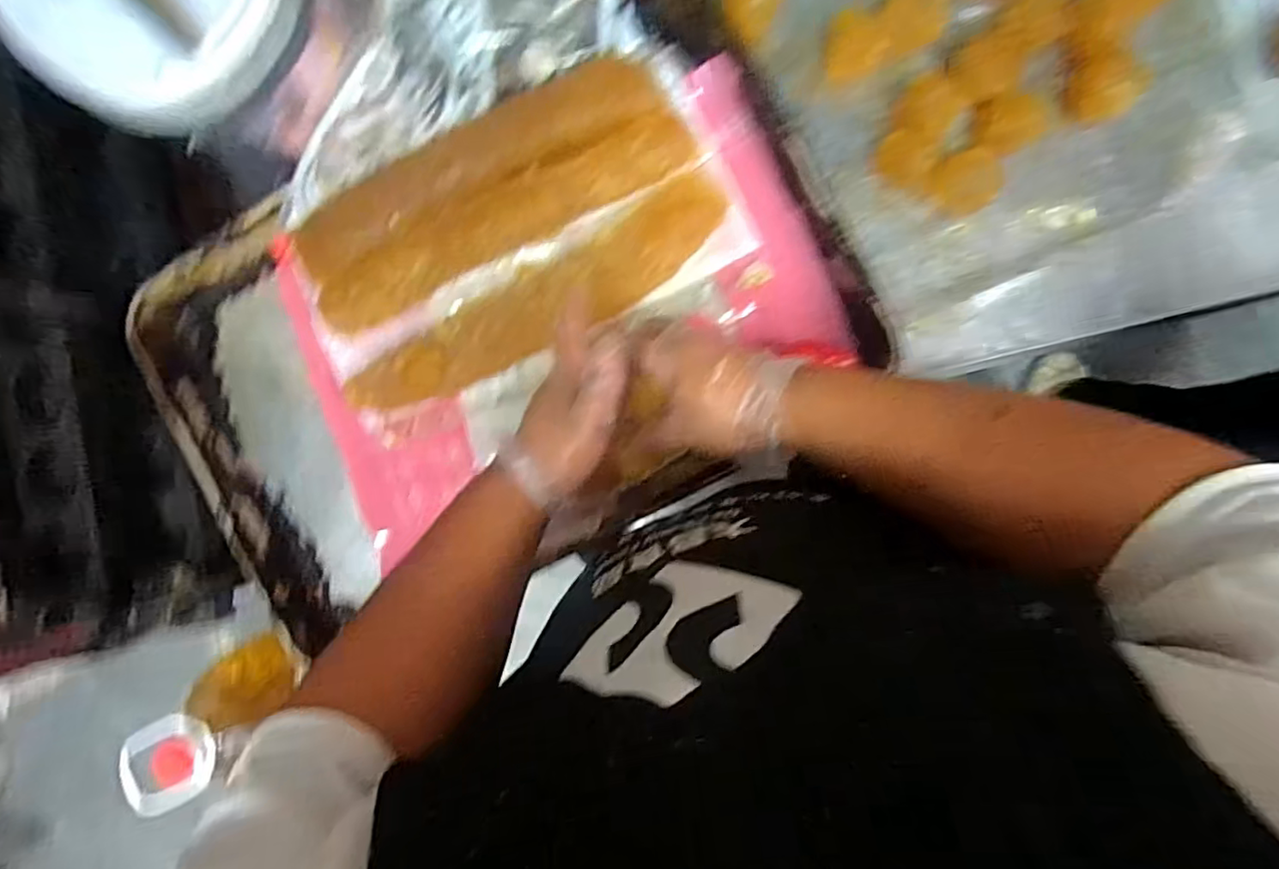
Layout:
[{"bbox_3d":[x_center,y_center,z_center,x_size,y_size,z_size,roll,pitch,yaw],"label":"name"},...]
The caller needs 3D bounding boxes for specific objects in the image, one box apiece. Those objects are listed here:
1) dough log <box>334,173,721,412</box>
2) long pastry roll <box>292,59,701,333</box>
[{"bbox_3d":[-0.093,-0.107,0.520,0.366,0.043,0.069,-25,89,9],"label":"dough log"},{"bbox_3d":[-0.137,-0.201,0.514,0.353,0.034,0.112,-26,89,9],"label":"long pastry roll"}]

